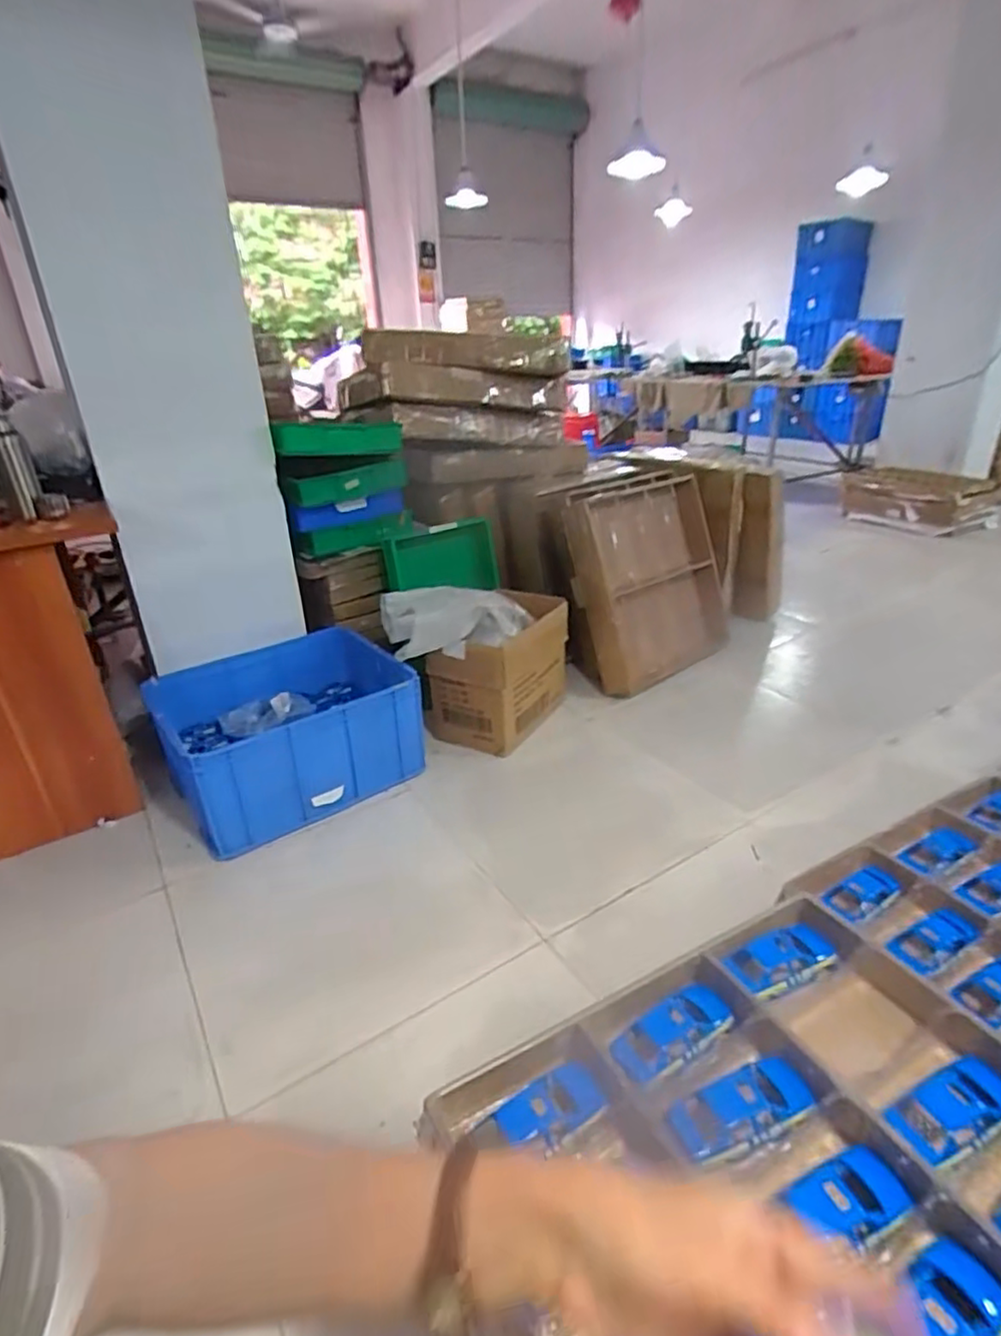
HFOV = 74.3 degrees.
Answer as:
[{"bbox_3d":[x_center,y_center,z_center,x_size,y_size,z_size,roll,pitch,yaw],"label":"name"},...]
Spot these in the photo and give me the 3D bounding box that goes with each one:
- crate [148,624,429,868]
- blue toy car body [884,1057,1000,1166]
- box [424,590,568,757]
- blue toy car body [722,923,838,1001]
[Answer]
[{"bbox_3d":[-0.573,0.149,1.756,0.558,0.267,0.562,-20,31,-29],"label":"crate"},{"bbox_3d":[0.370,0.348,0.533,0.108,0.034,0.046,-14,29,-20],"label":"blue toy car body"},{"bbox_3d":[0.006,0.013,1.934,0.258,0.331,0.421,14,31,30],"label":"box"},{"bbox_3d":[0.290,0.294,0.673,0.116,0.022,0.052,-15,29,-23],"label":"blue toy car body"}]

